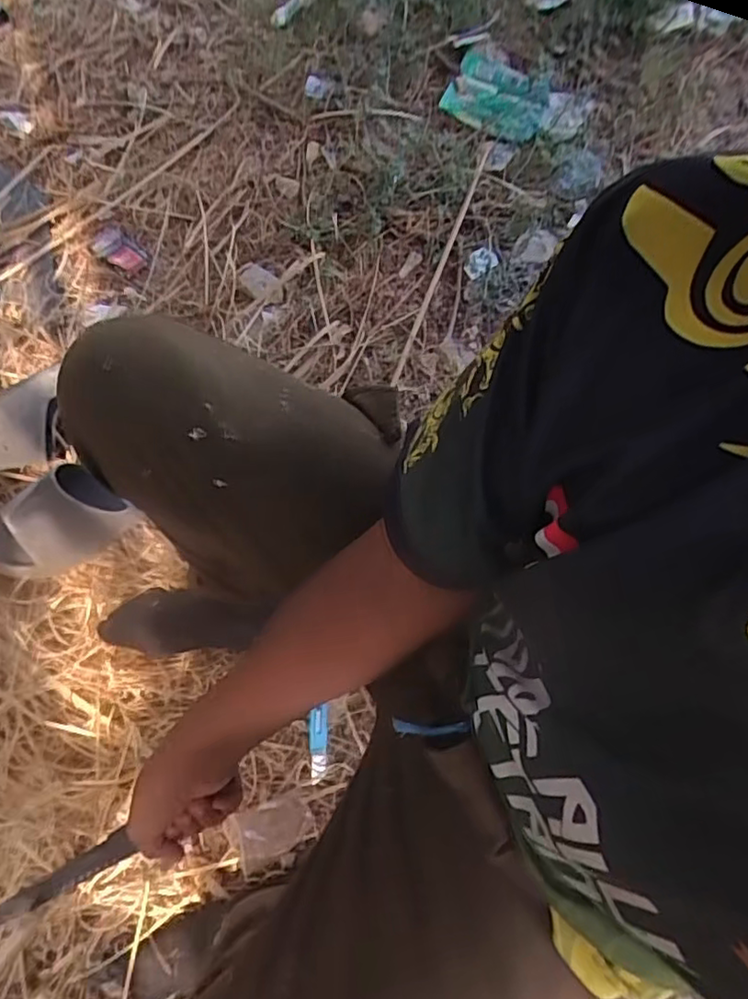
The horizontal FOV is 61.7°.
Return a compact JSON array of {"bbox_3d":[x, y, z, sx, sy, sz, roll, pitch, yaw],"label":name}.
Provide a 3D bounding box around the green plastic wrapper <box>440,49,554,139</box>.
[{"bbox_3d":[0.201,-0.652,1.015,0.172,0.042,0.120,38,77,11],"label":"green plastic wrapper"}]

